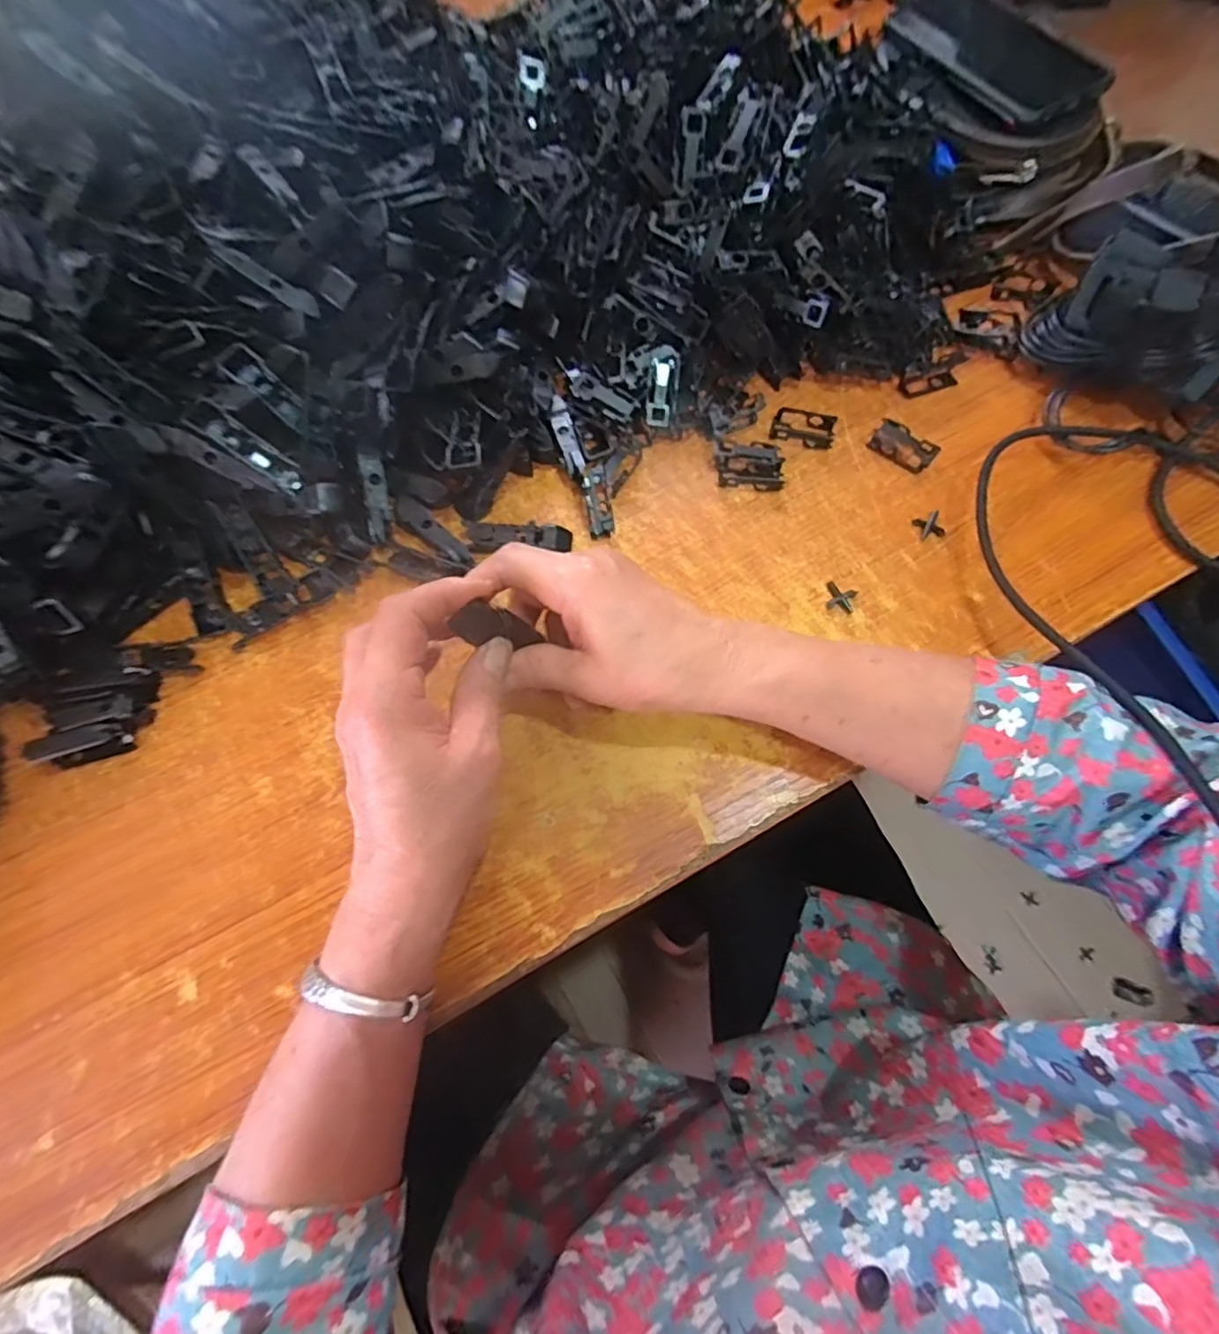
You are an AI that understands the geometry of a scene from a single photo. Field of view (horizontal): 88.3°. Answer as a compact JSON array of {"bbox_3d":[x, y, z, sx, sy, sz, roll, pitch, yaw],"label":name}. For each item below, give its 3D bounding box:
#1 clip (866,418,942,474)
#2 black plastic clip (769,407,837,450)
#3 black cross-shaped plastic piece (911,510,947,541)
[{"bbox_3d":[0.185,-0.139,0.395,0.039,0.013,0.020,35,74,15],"label":"clip"},{"bbox_3d":[0.125,-0.154,0.405,0.040,0.005,0.023,22,86,14],"label":"black plastic clip"},{"bbox_3d":[0.193,-0.085,0.377,0.017,0.005,0.016,-15,69,-4],"label":"black cross-shaped plastic piece"}]

